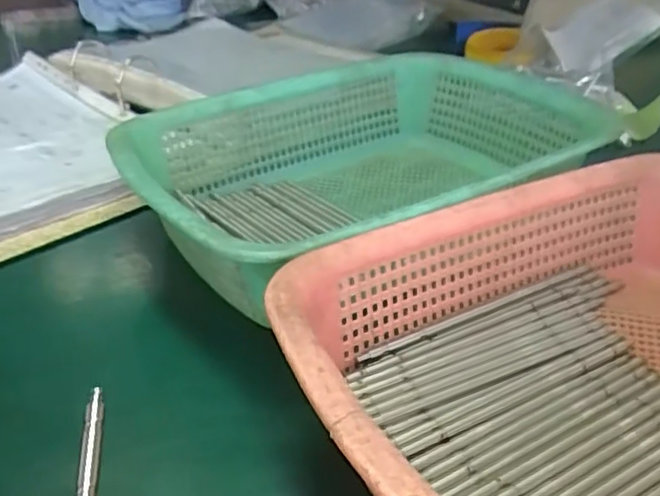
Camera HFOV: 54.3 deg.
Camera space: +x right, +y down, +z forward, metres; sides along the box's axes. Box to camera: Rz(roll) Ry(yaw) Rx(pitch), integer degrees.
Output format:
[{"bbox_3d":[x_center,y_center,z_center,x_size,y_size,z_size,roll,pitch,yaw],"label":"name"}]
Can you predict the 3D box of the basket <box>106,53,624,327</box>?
[{"bbox_3d":[0.020,-0.050,0.440,0.297,0.075,0.222,-17,36,-26],"label":"basket"}]

